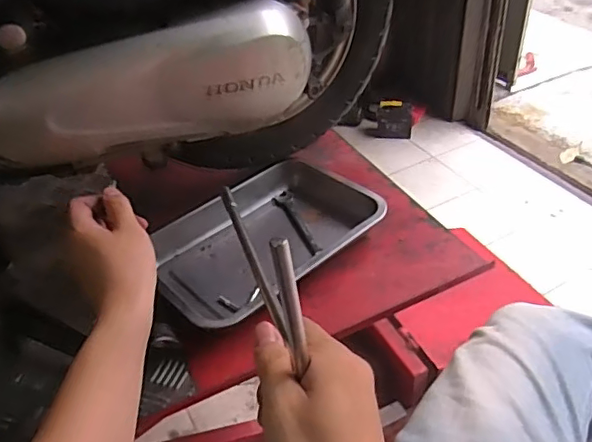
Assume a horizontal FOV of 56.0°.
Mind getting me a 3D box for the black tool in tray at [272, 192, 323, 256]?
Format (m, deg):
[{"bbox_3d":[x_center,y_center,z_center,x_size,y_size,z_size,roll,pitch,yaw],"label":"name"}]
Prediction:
[{"bbox_3d":[-0.001,0.001,0.795,0.031,0.013,0.144,-15,41,-11],"label":"black tool in tray"}]

